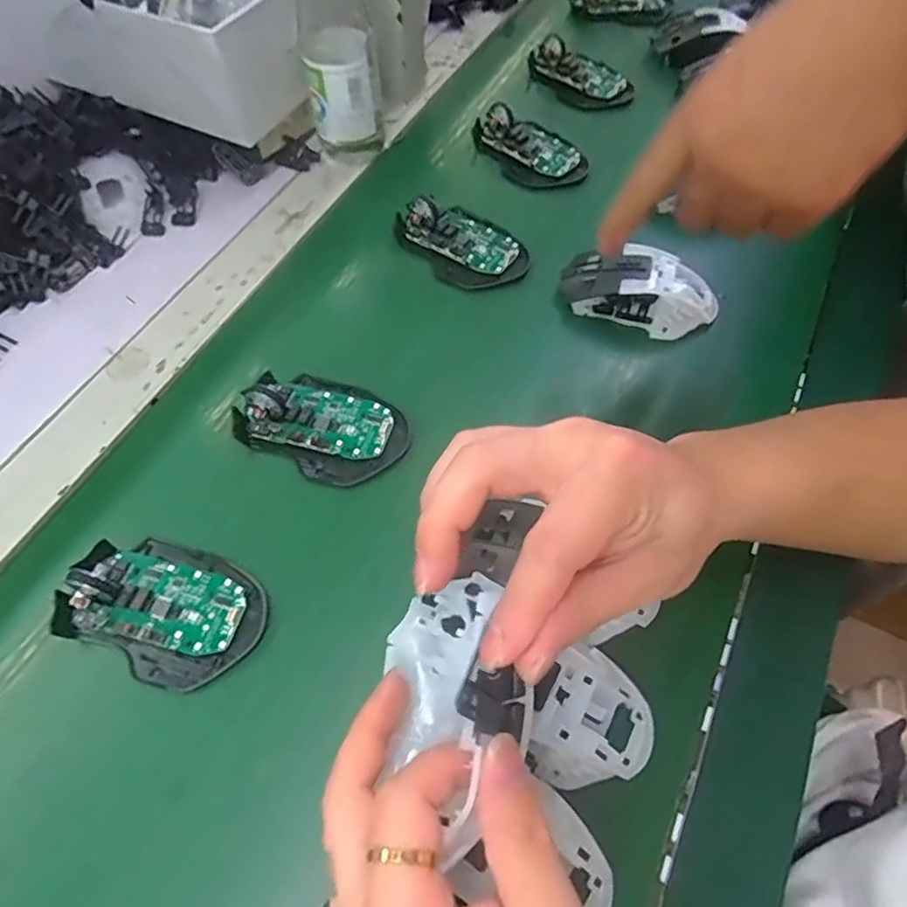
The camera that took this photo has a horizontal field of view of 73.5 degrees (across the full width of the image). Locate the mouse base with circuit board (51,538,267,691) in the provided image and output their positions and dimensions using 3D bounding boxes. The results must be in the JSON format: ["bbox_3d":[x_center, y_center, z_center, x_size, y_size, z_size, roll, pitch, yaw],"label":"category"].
[{"bbox_3d":[-0.168,0.085,0.345,0.113,0.027,0.072,16,61,8],"label":"mouse base with circuit board"}]

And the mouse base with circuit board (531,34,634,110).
[{"bbox_3d":[0.132,-0.393,0.625,0.067,0.031,0.108,-38,67,-20],"label":"mouse base with circuit board"}]

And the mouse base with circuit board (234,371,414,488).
[{"bbox_3d":[-0.088,-0.022,0.412,0.113,0.024,0.073,24,63,12],"label":"mouse base with circuit board"}]

